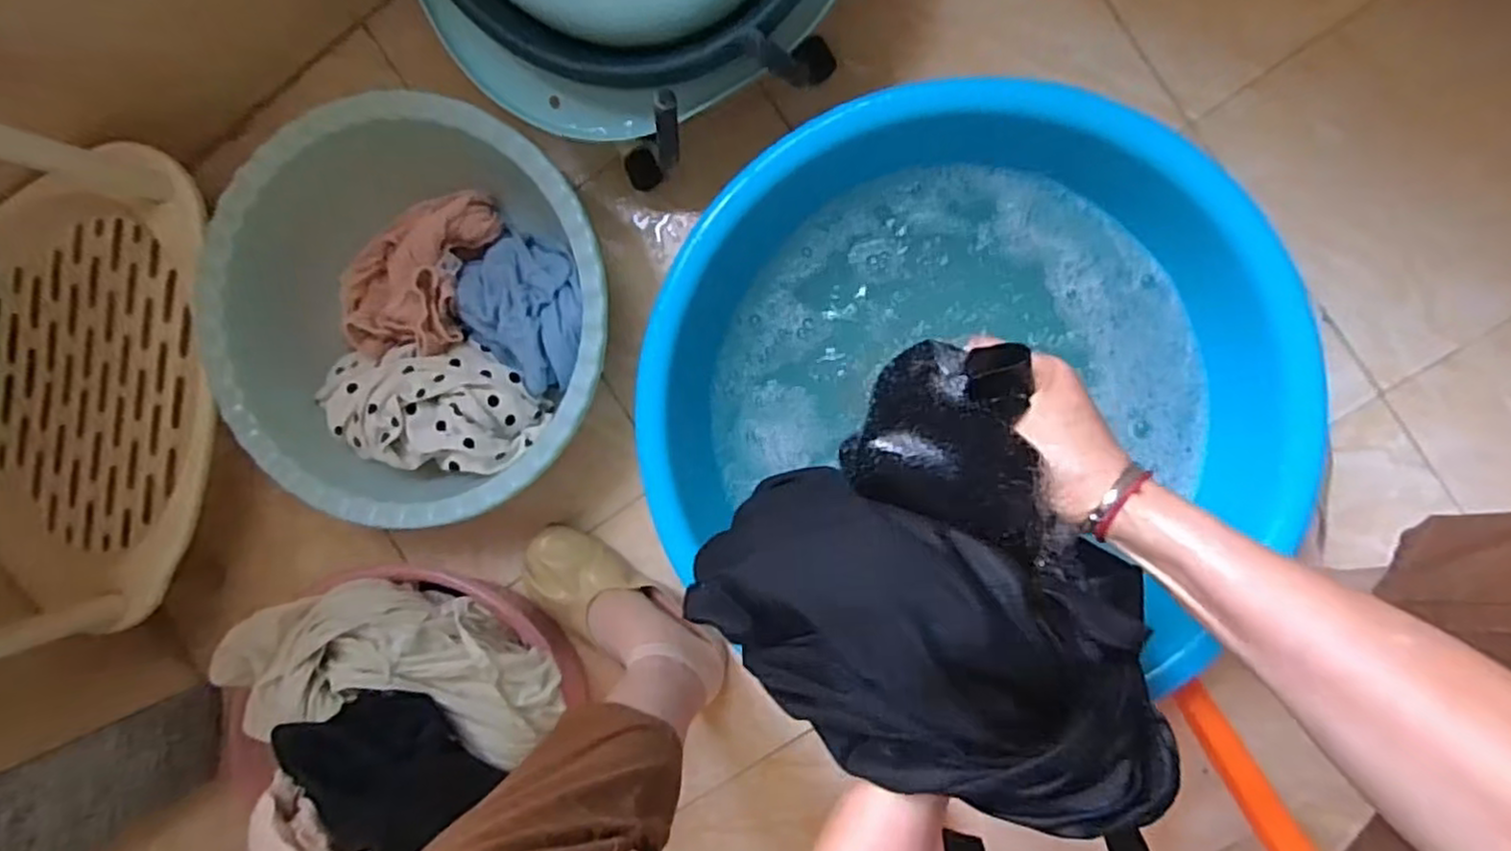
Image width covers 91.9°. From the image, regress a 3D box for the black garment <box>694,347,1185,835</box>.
[{"bbox_3d":[0.103,0.091,0.365,0.191,0.085,0.215,-44,87,8],"label":"black garment"}]

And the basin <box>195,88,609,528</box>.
[{"bbox_3d":[-0.310,-0.097,0.704,0.369,0.114,0.352,1,94,8],"label":"basin"}]

